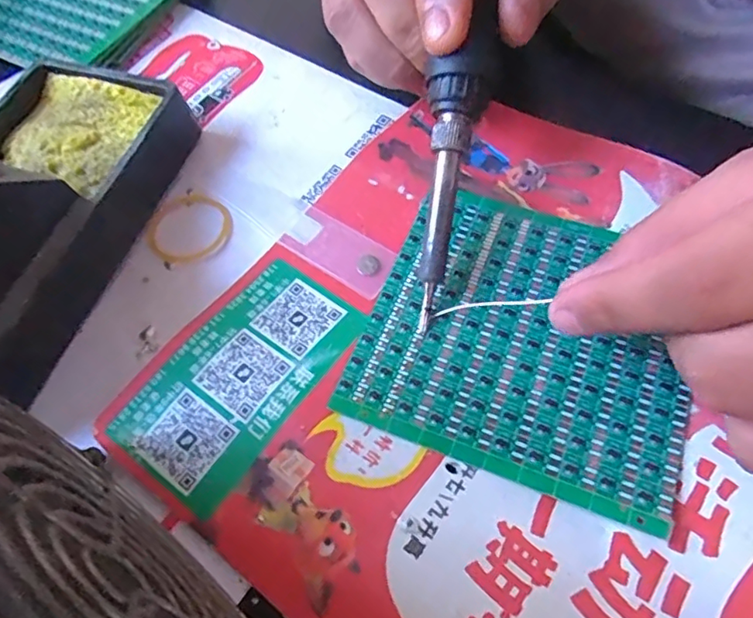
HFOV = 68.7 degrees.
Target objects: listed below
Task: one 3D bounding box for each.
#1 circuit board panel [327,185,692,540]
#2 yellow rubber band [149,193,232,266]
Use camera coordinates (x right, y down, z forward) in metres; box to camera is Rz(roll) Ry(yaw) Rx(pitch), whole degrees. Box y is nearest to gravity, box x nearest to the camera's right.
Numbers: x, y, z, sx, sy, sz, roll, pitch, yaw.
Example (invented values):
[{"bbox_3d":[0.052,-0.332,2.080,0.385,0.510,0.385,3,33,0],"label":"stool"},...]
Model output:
[{"bbox_3d":[0.048,0.006,0.177,0.099,0.004,0.093,19,64,14],"label":"circuit board panel"},{"bbox_3d":[-0.073,-0.032,0.213,0.031,0.004,0.033,-2,60,3],"label":"yellow rubber band"}]

